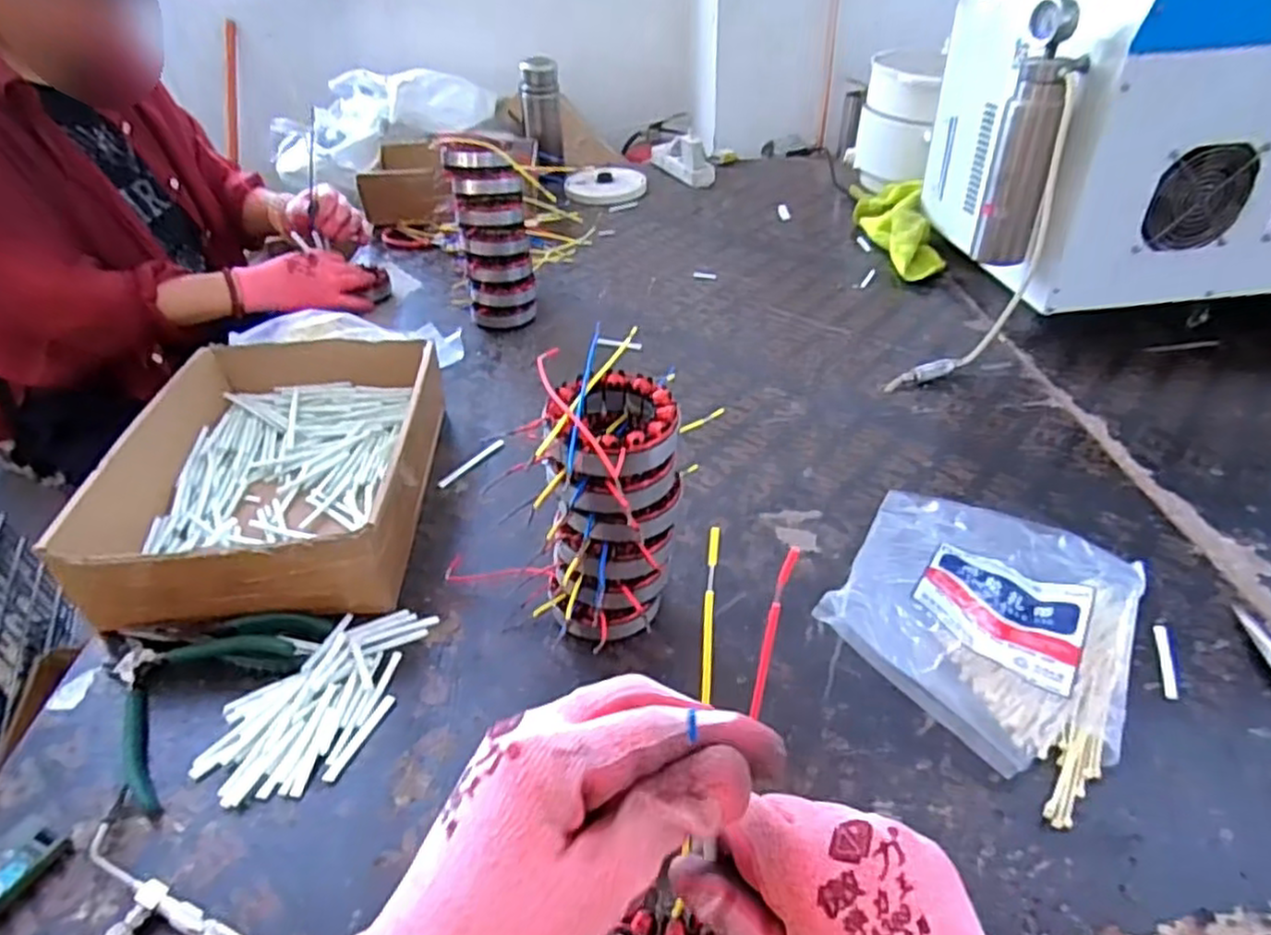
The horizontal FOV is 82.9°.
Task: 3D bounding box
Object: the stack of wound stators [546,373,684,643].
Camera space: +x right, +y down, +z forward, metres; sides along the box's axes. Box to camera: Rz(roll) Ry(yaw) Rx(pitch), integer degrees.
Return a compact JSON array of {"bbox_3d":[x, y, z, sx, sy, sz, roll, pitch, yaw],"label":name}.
[{"bbox_3d":[-0.018,0.041,0.515,0.093,0.199,0.105,4,38,7],"label":"stack of wound stators"}]

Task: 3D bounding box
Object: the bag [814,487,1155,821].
[{"bbox_3d":[0.264,0.097,0.540,0.203,0.068,0.264,21,43,26],"label":"bag"}]

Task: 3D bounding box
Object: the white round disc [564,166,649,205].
[{"bbox_3d":[-0.057,-0.555,1.414,0.155,0.027,0.155,-1,38,1],"label":"white round disc"}]

